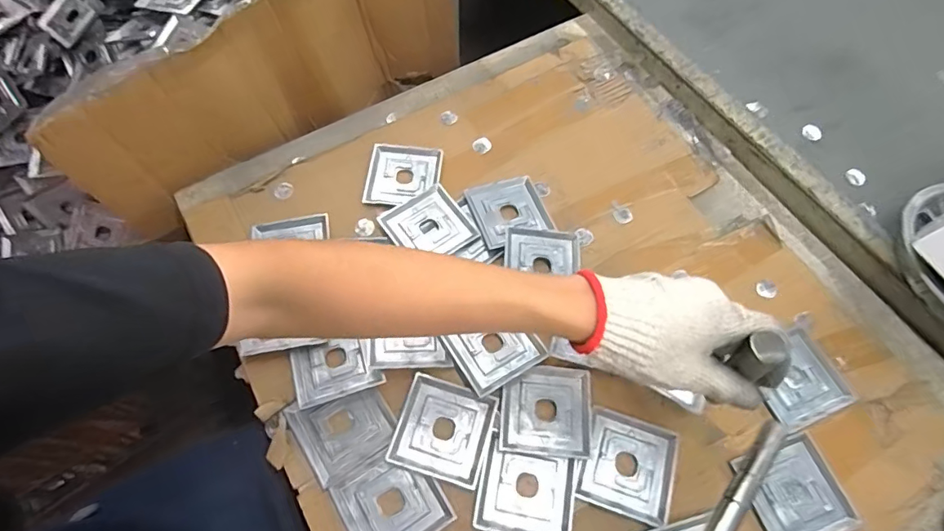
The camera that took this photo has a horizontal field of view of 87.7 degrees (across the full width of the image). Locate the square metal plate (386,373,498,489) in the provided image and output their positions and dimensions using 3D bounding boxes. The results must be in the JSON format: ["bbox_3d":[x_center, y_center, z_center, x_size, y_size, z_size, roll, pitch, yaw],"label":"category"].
[{"bbox_3d":[-0.027,0.163,0.492,0.089,0.007,0.088,16,66,6],"label":"square metal plate"}]

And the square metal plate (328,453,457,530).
[{"bbox_3d":[-0.076,0.228,0.469,0.090,0.005,0.086,-31,69,-14],"label":"square metal plate"}]

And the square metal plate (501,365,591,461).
[{"bbox_3d":[0.076,0.147,0.501,0.089,0.005,0.088,4,65,1],"label":"square metal plate"}]

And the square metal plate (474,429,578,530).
[{"bbox_3d":[0.053,0.215,0.471,0.092,0.006,0.081,10,66,4],"label":"square metal plate"}]

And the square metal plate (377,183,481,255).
[{"bbox_3d":[-0.052,-0.045,0.587,0.088,0.007,0.092,-31,70,-14],"label":"square metal plate"}]

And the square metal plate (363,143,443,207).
[{"bbox_3d":[-0.087,-0.116,0.629,0.091,0.007,0.090,4,65,1],"label":"square metal plate"}]

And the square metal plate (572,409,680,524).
[{"bbox_3d":[0.154,0.196,0.483,0.088,0.007,0.087,18,66,7],"label":"square metal plate"}]

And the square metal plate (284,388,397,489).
[{"bbox_3d":[-0.130,0.161,0.500,0.090,0.005,0.087,-32,70,-14],"label":"square metal plate"}]

